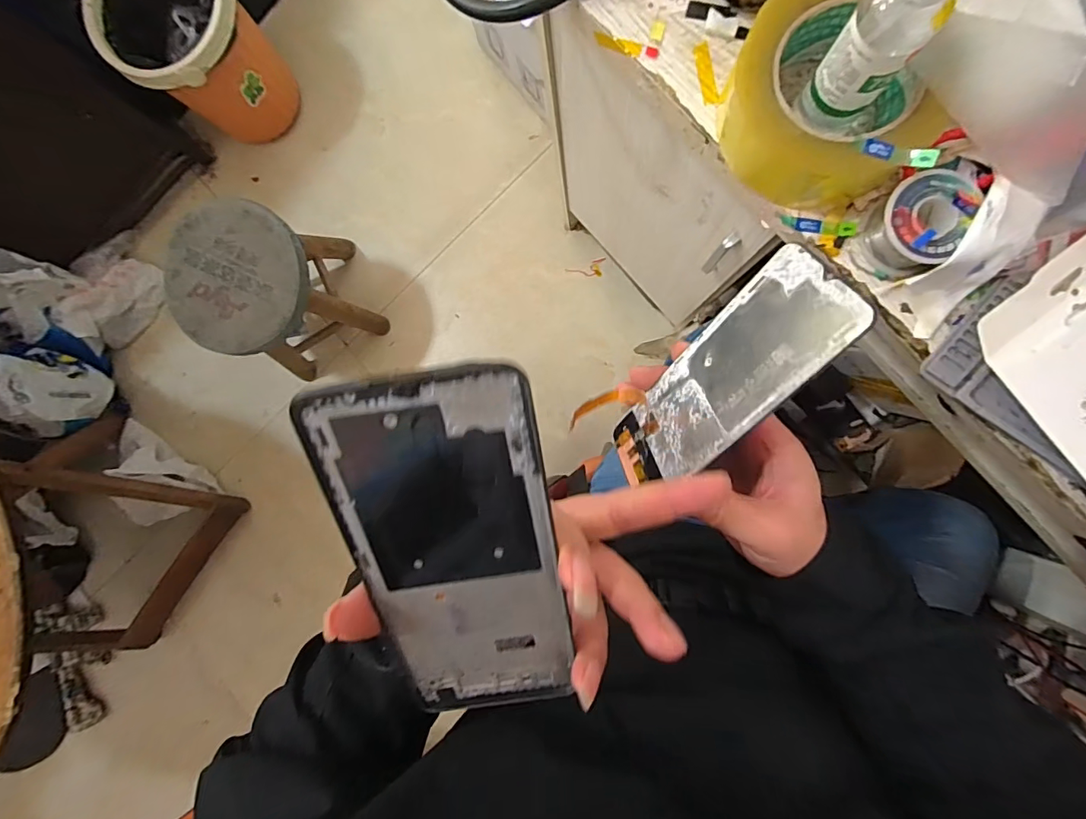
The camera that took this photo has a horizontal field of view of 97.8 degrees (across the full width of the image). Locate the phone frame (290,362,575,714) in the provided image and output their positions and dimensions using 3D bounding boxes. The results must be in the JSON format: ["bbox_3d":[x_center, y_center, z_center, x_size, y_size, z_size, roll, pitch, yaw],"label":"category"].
[{"bbox_3d":[-0.030,0.061,0.179,0.071,0.004,0.162,-7,117,1],"label":"phone frame"}]

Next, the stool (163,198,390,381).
[{"bbox_3d":[-0.534,-0.230,0.981,0.257,0.317,0.250,-29,86,6],"label":"stool"}]

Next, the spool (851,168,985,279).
[{"bbox_3d":[0.226,-0.113,0.291,0.044,0.033,0.054,29,93,7],"label":"spool"}]

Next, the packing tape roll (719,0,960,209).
[{"bbox_3d":[0.167,-0.188,0.288,0.105,0.052,0.111,0,89,7],"label":"packing tape roll"}]

